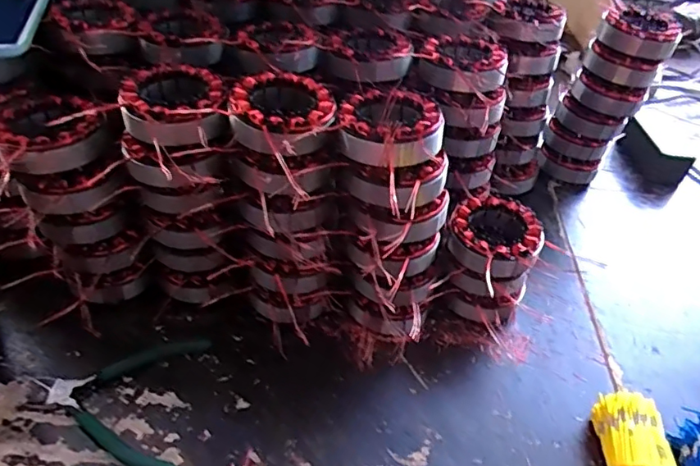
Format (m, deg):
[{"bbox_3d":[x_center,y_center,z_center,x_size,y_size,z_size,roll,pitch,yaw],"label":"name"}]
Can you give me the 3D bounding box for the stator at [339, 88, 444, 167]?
[{"bbox_3d":[0.033,-0.084,0.450,0.086,0.043,0.095,11,42,4],"label":"stator"}]

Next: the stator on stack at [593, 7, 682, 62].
[{"bbox_3d":[0.350,-0.245,0.655,0.090,0.033,0.073,25,45,19],"label":"stator on stack"}]

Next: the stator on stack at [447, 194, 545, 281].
[{"bbox_3d":[0.142,0.006,0.530,0.084,0.034,0.094,-9,44,-17],"label":"stator on stack"}]

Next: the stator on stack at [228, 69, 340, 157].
[{"bbox_3d":[-0.056,-0.094,0.453,0.088,0.044,0.090,4,42,-4],"label":"stator on stack"}]

